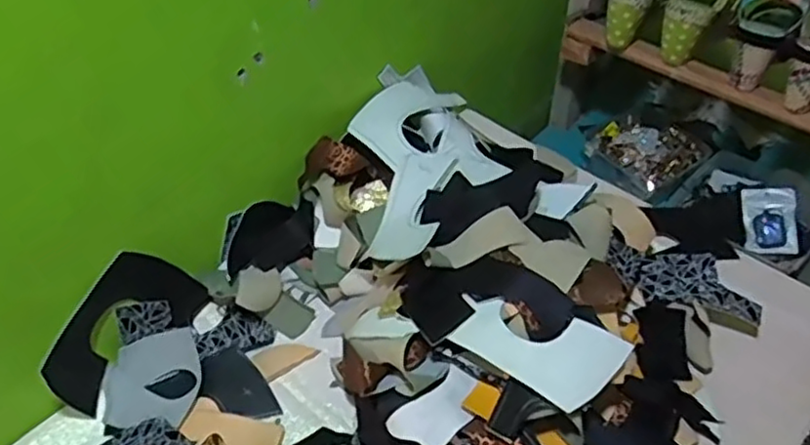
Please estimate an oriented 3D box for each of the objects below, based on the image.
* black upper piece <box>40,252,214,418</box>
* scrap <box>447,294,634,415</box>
[{"bbox_3d":[-0.301,0.106,0.732,0.033,0.135,0.182,30,53,26],"label":"black upper piece"},{"bbox_3d":[0.126,0.115,0.653,0.151,0.014,0.089,26,51,24],"label":"scrap"}]

